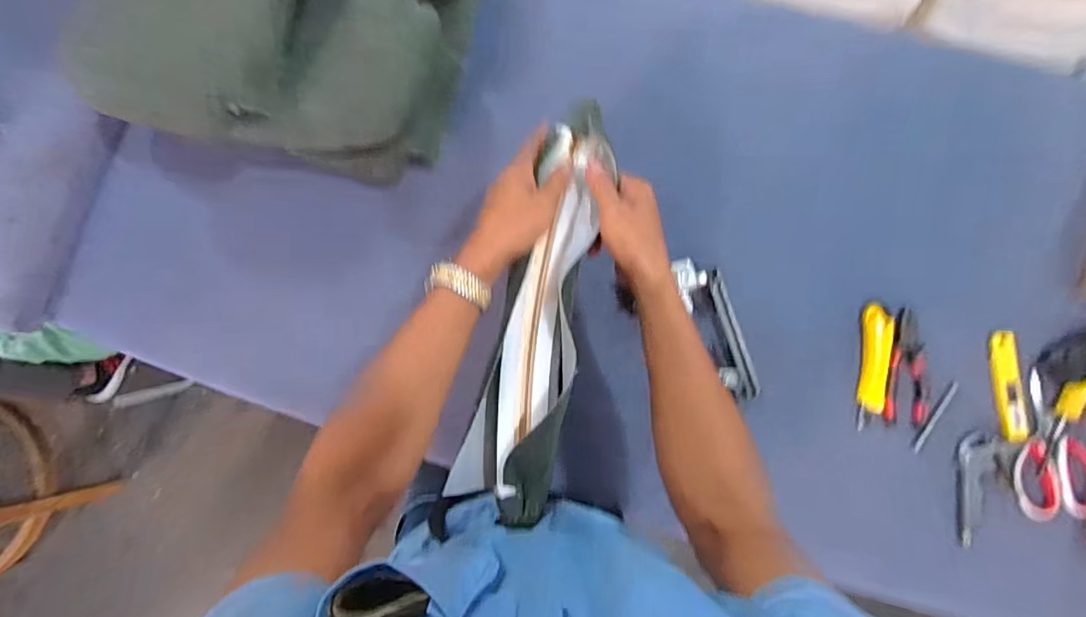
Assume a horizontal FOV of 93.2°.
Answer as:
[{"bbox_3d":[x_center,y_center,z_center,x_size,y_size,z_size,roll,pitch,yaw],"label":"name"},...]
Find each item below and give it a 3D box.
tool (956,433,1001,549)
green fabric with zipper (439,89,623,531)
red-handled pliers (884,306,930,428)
[{"bbox_3d":[0.535,0.223,0.642,0.044,0.010,0.138,18,84,3],"label":"tool"},{"bbox_3d":[-0.001,0.000,0.491,0.086,0.038,0.391,12,86,2],"label":"green fabric with zipper"},{"bbox_3d":[0.470,0.074,0.656,0.053,0.011,0.146,8,83,2],"label":"red-handled pliers"}]

